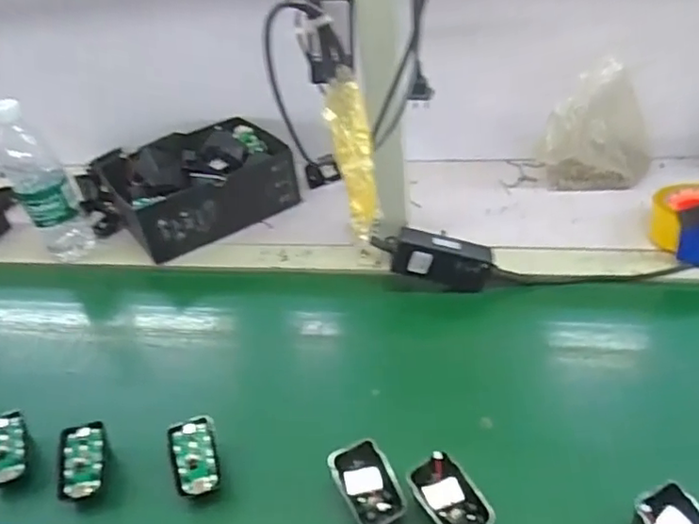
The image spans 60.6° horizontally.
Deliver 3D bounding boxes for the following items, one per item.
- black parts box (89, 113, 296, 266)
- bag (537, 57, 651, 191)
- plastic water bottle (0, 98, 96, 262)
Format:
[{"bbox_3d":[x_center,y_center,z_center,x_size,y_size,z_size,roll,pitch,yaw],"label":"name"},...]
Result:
[{"bbox_3d":[-0.220,-0.118,0.896,0.238,0.098,0.194,-25,41,-22],"label":"black parts box"},{"bbox_3d":[0.341,-0.174,0.813,0.152,0.159,0.071,4,39,14],"label":"bag"},{"bbox_3d":[-0.415,-0.105,0.807,0.067,0.231,0.067,-23,40,-20],"label":"plastic water bottle"}]

